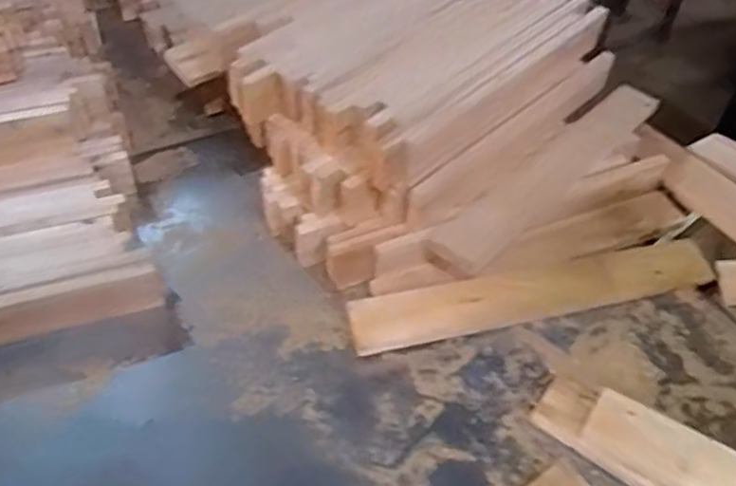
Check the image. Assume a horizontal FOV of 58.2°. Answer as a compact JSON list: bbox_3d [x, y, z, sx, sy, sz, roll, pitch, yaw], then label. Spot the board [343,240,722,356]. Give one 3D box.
[{"bbox_3d":[0.226,0.065,0.884,0.511,0.015,0.079,-9,63,-15],"label":"board"}]

